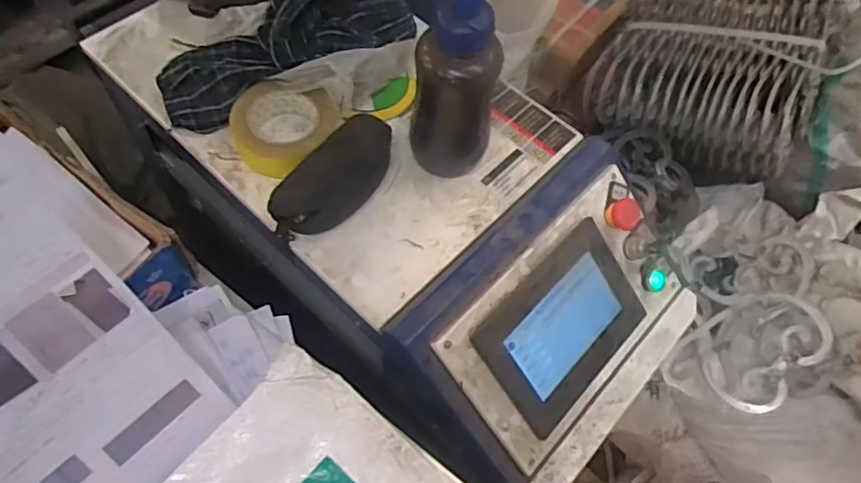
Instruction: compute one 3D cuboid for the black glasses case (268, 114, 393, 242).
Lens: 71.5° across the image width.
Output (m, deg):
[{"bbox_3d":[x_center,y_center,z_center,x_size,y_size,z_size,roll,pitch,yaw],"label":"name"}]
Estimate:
[{"bbox_3d":[-0.098,-0.067,0.645,0.061,0.061,0.160,38,64,17],"label":"black glasses case"}]

